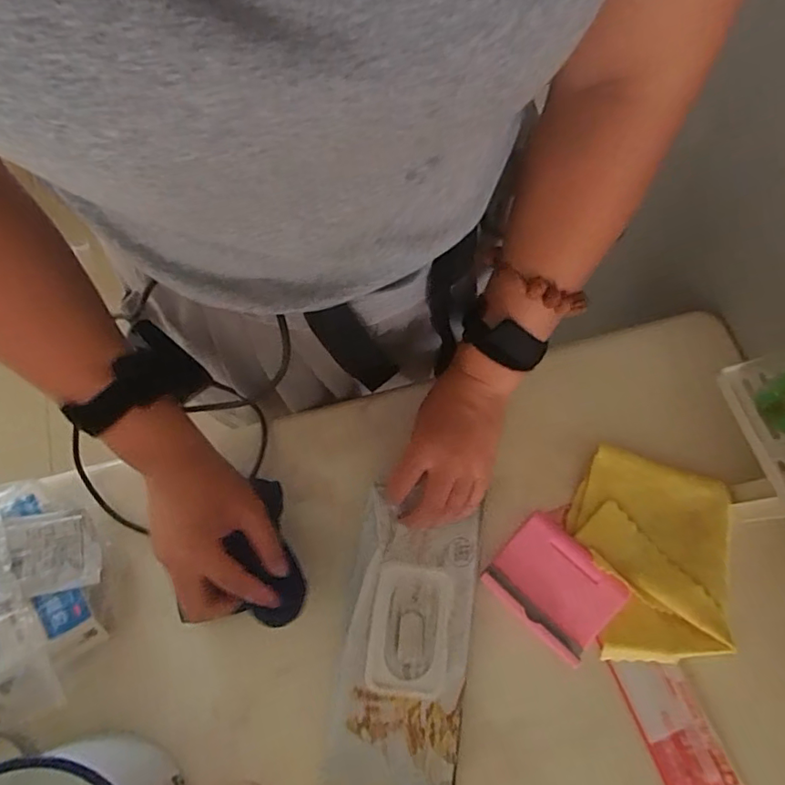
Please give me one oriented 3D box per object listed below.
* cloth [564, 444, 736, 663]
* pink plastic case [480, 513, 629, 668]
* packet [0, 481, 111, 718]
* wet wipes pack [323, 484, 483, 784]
[{"bbox_3d":[0.221,0.139,0.452,0.130,0.017,0.165,13,71,5],"label":"cloth"},{"bbox_3d":[0.137,0.163,0.450,0.097,0.022,0.079,42,76,14],"label":"pink plastic case"},{"bbox_3d":[-0.308,0.161,0.424,0.126,0.043,0.174,-12,71,-4],"label":"packet"},{"bbox_3d":[0.012,0.206,0.423,0.098,0.027,0.221,7,78,3],"label":"wet wipes pack"}]

